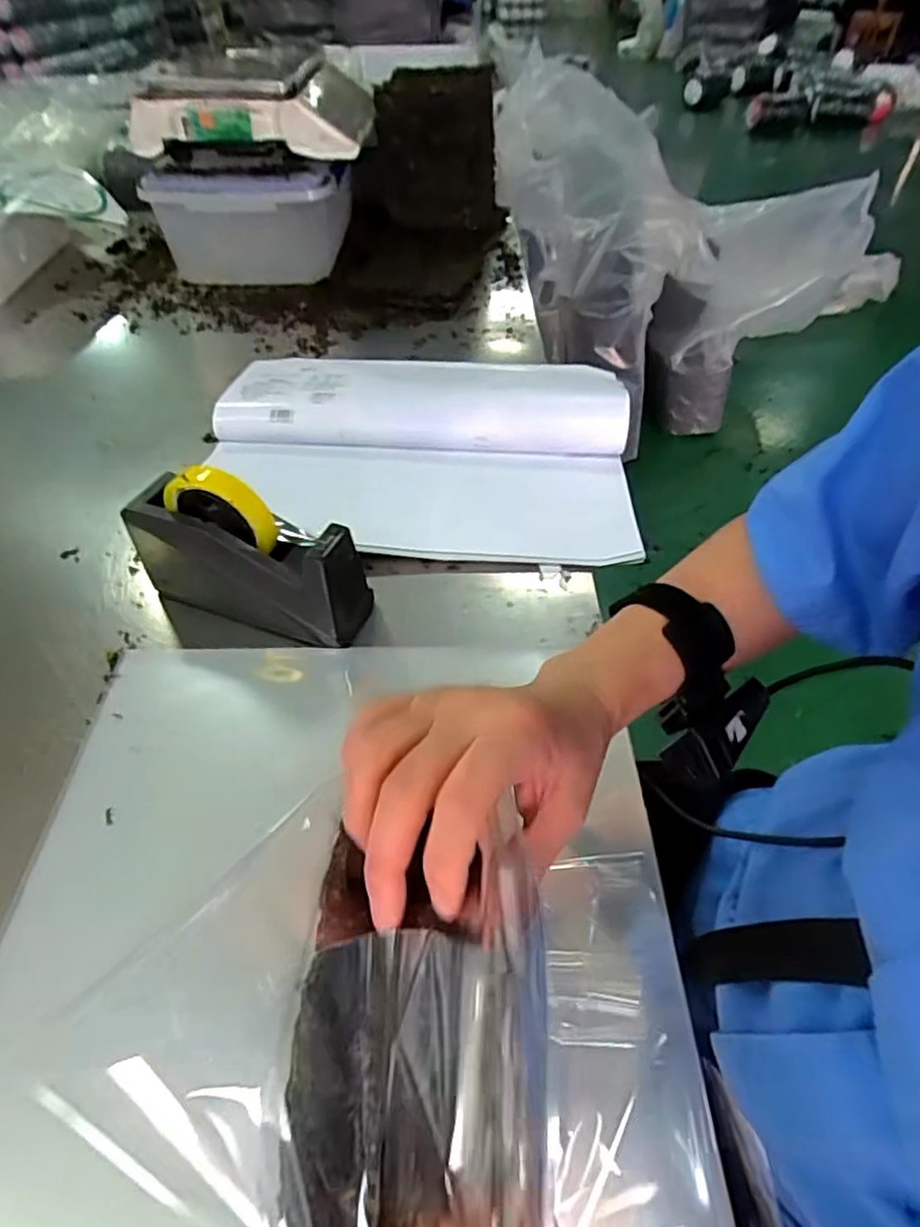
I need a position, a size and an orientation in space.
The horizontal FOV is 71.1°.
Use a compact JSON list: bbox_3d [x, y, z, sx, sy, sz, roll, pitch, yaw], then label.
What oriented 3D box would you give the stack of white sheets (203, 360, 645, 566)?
[{"bbox_3d":[-0.053,-0.199,0.739,0.484,0.040,0.333,2,48,3],"label":"stack of white sheets"}]

